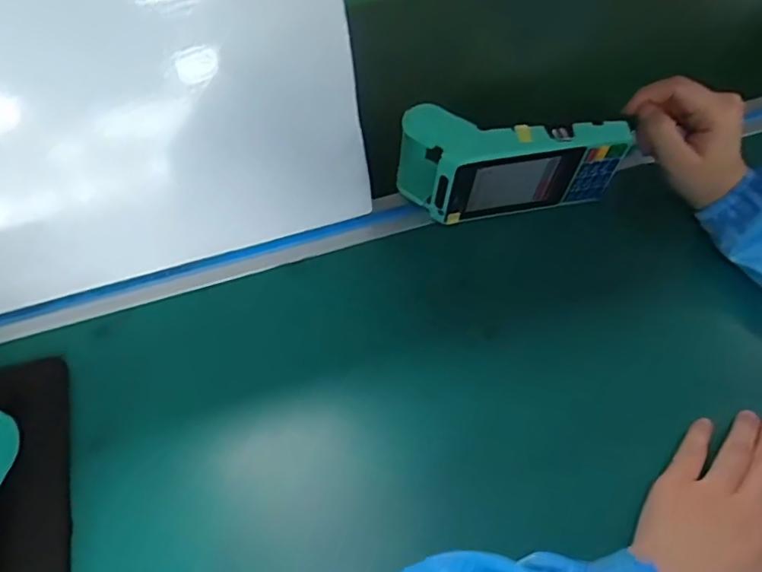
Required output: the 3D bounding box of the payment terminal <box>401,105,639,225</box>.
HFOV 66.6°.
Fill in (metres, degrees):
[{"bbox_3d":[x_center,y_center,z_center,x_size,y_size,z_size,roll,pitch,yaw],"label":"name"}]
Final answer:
[{"bbox_3d":[0.097,-0.096,0.447,0.160,0.076,0.052,-6,58,-6],"label":"payment terminal"}]

